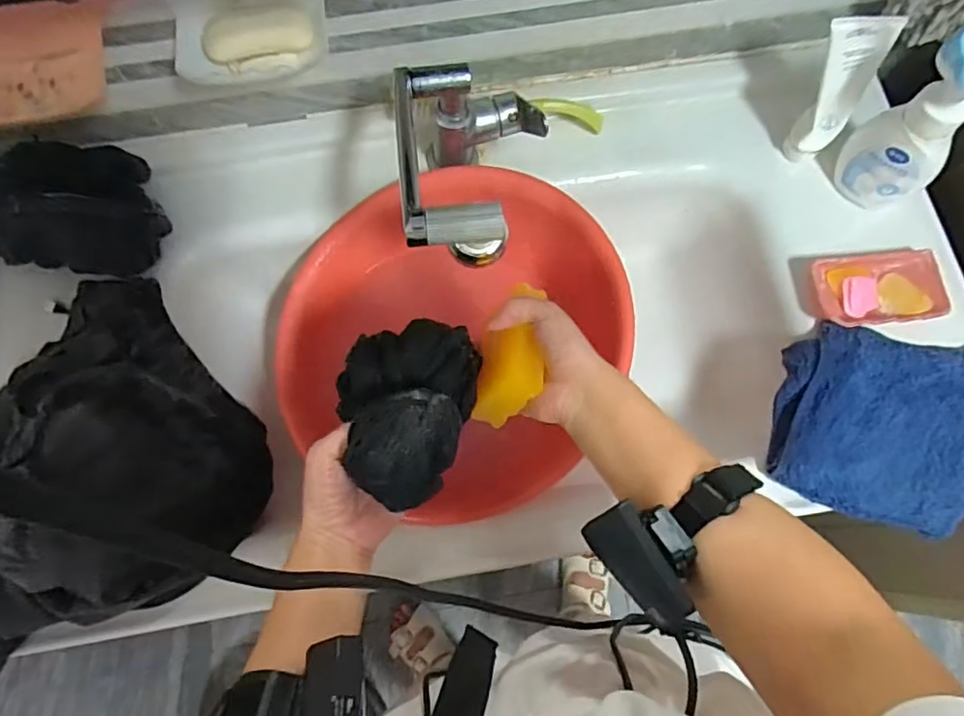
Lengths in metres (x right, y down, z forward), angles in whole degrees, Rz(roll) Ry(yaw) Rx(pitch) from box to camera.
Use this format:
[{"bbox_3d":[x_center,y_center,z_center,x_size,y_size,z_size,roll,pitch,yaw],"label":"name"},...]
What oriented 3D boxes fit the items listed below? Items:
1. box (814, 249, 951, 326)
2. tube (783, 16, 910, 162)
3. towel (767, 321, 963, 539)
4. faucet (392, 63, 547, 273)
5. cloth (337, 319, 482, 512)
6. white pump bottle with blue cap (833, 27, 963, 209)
[{"bbox_3d":[0.409,-0.072,0.614,0.125,0.023,0.078,-6,72,-2],"label":"box"},{"bbox_3d":[0.359,-0.269,0.612,0.058,0.151,0.052,5,72,2],"label":"tube"},{"bbox_3d":[0.384,0.063,0.572,0.179,0.032,0.183,17,73,5],"label":"towel"},{"bbox_3d":[-0.016,-0.166,0.533,0.123,0.139,0.276,4,50,2],"label":"faucet"},{"bbox_3d":[-0.060,0.029,0.436,0.098,0.071,0.142,18,73,6],"label":"cloth"},{"bbox_3d":[0.425,-0.223,0.574,0.061,0.182,0.083,-27,74,-8],"label":"white pump bottle with blue cap"}]

